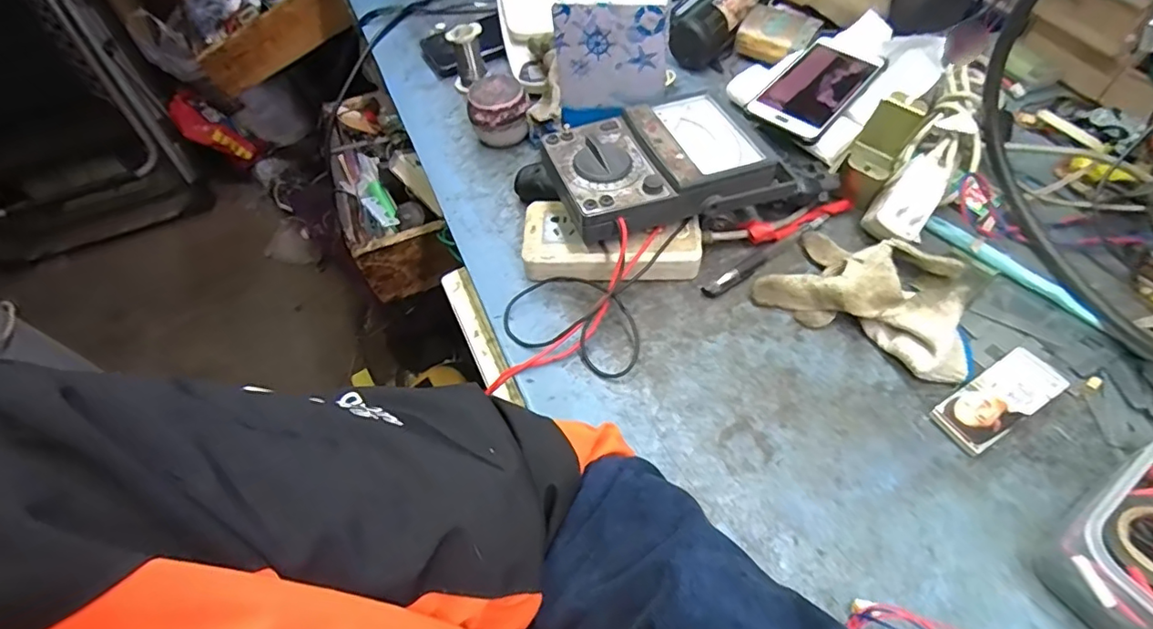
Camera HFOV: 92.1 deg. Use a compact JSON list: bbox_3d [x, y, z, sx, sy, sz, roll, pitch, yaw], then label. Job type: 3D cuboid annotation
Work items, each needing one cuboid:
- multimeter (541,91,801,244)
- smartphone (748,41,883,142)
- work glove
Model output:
[{"bbox_3d":[0.075,-0.129,0.467,0.188,0.041,0.118,-19,57,-8],"label":"multimeter"},{"bbox_3d":[0.241,-0.228,0.555,0.078,0.010,0.158,35,65,24],"label":"smartphone"},{"bbox_3d":[0.236,-0.023,0.432,0.155,0.036,0.112,33,64,24],"label":"work glove"}]

